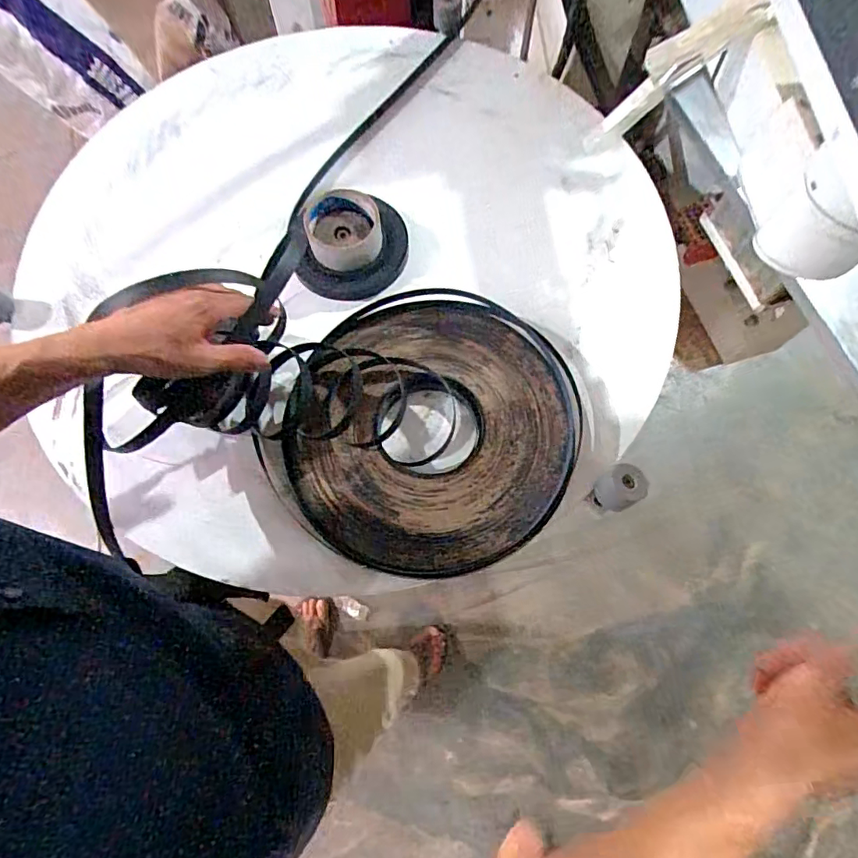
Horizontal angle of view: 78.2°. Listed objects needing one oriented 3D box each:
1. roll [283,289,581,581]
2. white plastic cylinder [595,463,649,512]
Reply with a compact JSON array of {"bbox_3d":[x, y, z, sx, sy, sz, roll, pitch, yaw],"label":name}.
[{"bbox_3d":[0.008,-0.001,0.539,0.271,0.030,0.295,0,71,1],"label":"roll"},{"bbox_3d":[0.187,0.057,0.517,0.040,0.031,0.040,0,71,1],"label":"white plastic cylinder"}]

